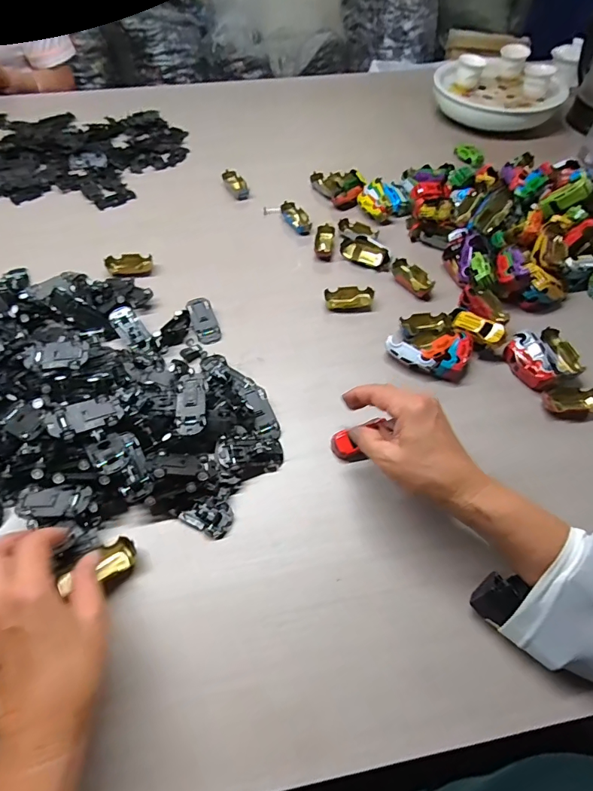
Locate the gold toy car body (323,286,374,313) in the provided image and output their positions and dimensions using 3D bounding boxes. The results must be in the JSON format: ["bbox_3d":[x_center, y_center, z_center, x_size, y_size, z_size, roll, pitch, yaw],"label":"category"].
[{"bbox_3d":[0.069,-0.128,0.573,0.063,0.016,0.034,0,55,-2],"label":"gold toy car body"}]

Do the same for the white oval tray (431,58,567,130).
[{"bbox_3d":[0.390,-0.594,0.848,0.234,0.078,0.140,36,61,21],"label":"white oval tray"}]

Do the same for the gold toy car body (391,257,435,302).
[{"bbox_3d":[0.160,-0.159,0.596,0.034,0.019,0.069,-21,58,-15],"label":"gold toy car body"}]

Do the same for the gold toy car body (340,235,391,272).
[{"bbox_3d":[0.099,-0.203,0.618,0.078,0.028,0.026,35,61,21],"label":"gold toy car body"}]

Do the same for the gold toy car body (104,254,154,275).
[{"bbox_3d":[-0.233,-0.181,0.605,0.061,0.015,0.028,-3,55,-4],"label":"gold toy car body"}]

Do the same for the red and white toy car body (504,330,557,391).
[{"bbox_3d":[0.270,-0.038,0.503,0.033,0.038,0.069,-22,59,-16],"label":"red and white toy car body"}]

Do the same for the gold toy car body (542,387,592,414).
[{"bbox_3d":[0.303,0.008,0.479,0.064,0.022,0.036,-2,55,-3],"label":"gold toy car body"}]

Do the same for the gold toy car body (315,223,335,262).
[{"bbox_3d":[0.040,-0.227,0.640,0.027,0.019,0.059,7,55,3],"label":"gold toy car body"}]

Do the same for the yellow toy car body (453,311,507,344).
[{"bbox_3d":[0.217,-0.083,0.517,0.025,0.017,0.063,-35,49,-23],"label":"yellow toy car body"}]

